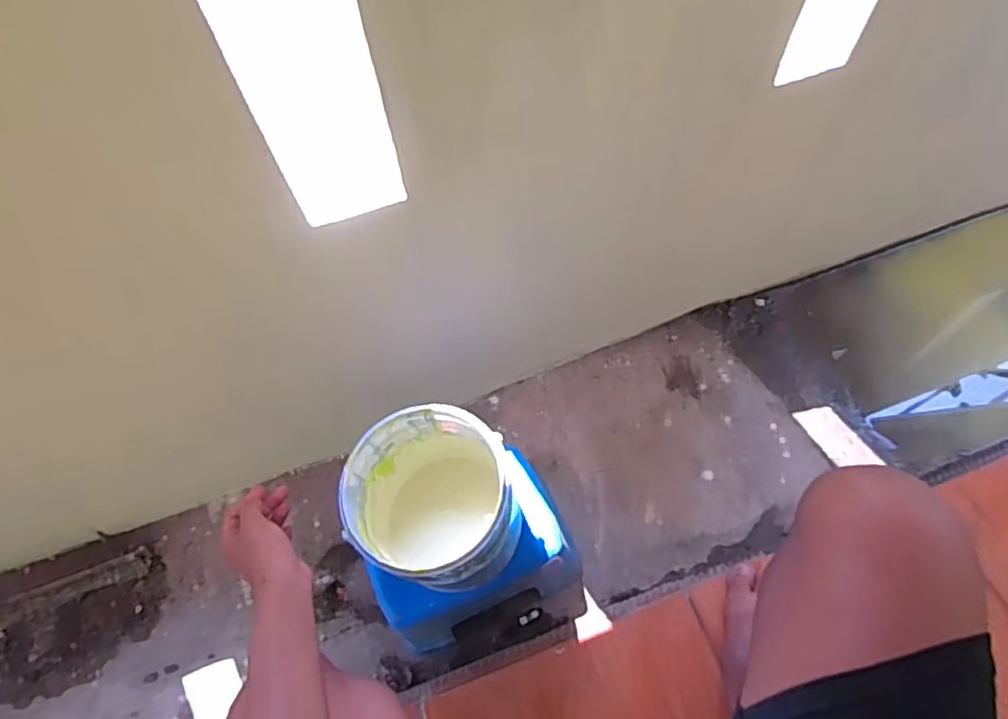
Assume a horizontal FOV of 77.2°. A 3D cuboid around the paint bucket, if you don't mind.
[{"bbox_3d":[-0.079,0.180,0.766,0.187,0.213,0.180,-1,62,1],"label":"paint bucket"}]

